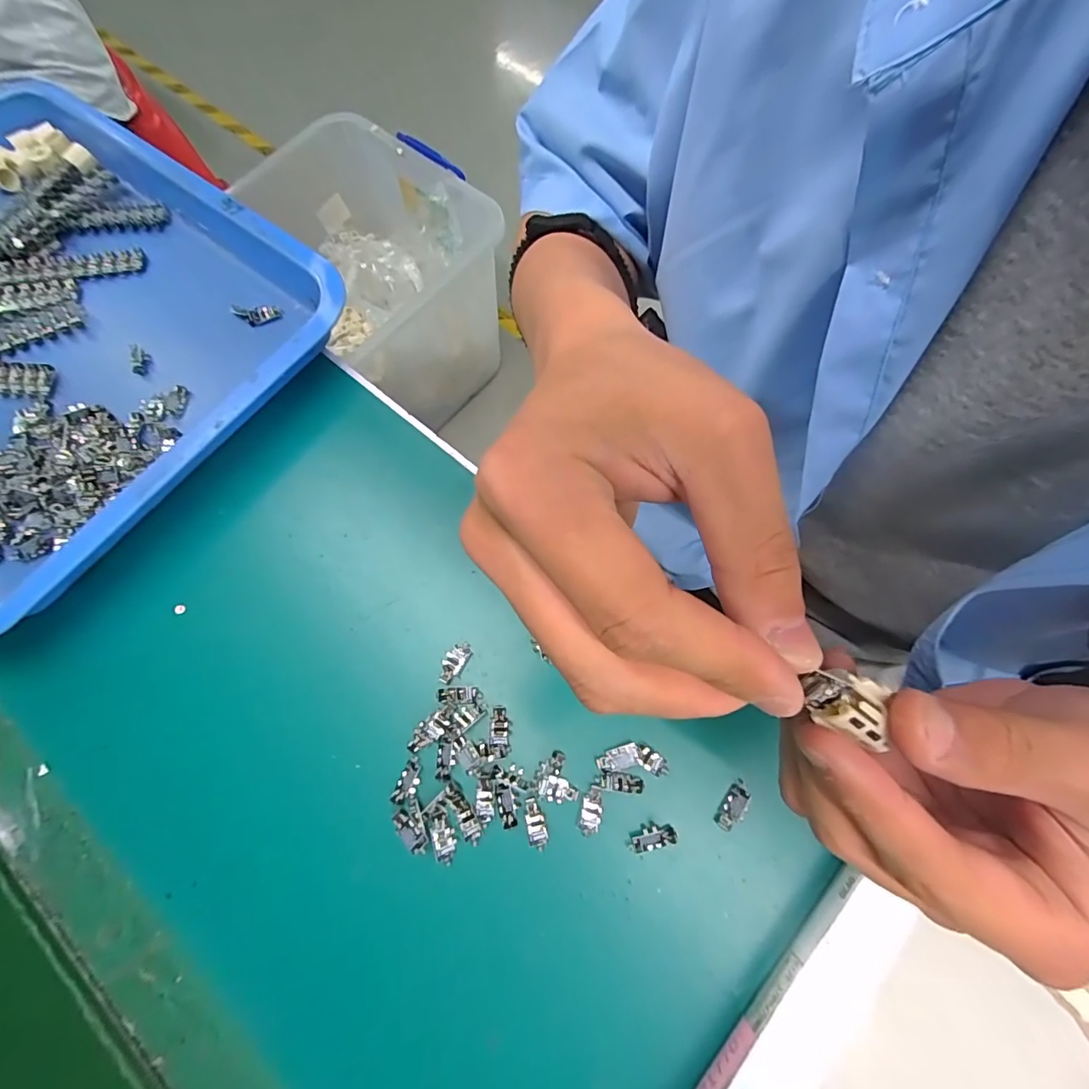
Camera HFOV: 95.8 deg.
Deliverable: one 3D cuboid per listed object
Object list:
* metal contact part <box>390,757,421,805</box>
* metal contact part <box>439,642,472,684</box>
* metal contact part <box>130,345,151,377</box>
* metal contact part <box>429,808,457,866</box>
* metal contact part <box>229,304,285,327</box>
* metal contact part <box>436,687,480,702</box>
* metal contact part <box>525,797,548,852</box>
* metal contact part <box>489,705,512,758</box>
[{"bbox_3d":[-0.078,0.136,0.283,0.012,0.005,0.025,19,75,7],"label":"metal contact part"},{"bbox_3d":[-0.055,0.072,0.301,0.013,0.004,0.026,25,76,8],"label":"metal contact part"},{"bbox_3d":[-0.302,-0.138,0.367,0.012,0.004,0.029,-22,74,-5],"label":"metal contact part"},{"bbox_3d":[-0.056,0.160,0.271,0.012,0.004,0.027,-14,74,-3],"label":"metal contact part"},{"bbox_3d":[-0.224,-0.178,0.383,0.036,0.007,0.016,-9,74,-1],"label":"metal contact part"},{"bbox_3d":[-0.052,0.090,0.295,0.023,0.004,0.009,-2,74,1],"label":"metal contact part"},{"bbox_3d":[-0.005,0.154,0.273,0.010,0.004,0.026,-12,74,-2],"label":"metal contact part"},{"bbox_3d":[-0.026,0.109,0.288,0.012,0.006,0.028,-1,74,1],"label":"metal contact part"}]

